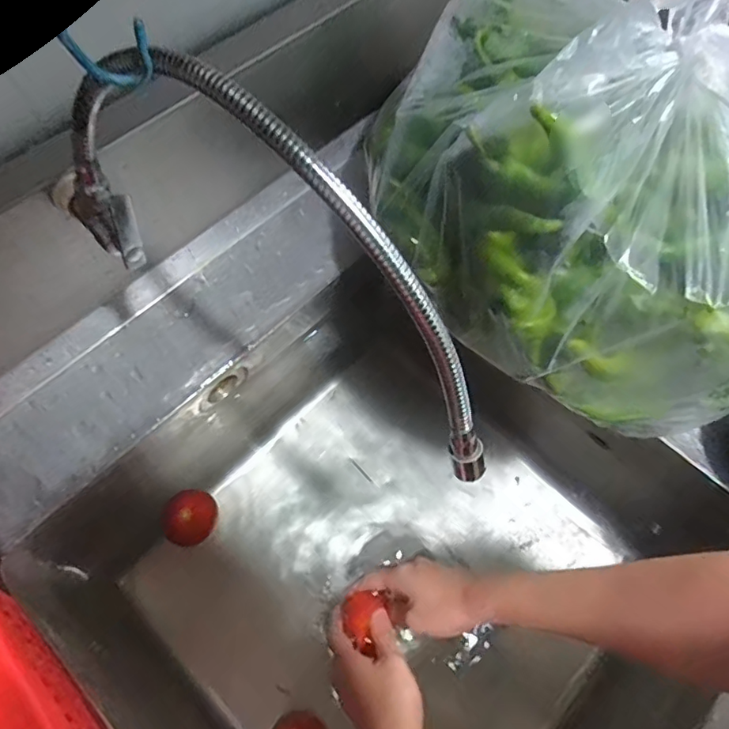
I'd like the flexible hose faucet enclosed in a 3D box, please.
[{"bbox_3d":[-0.046,-0.060,0.338,0.334,0.188,0.059,29,68,11],"label":"flexible hose faucet"}]

